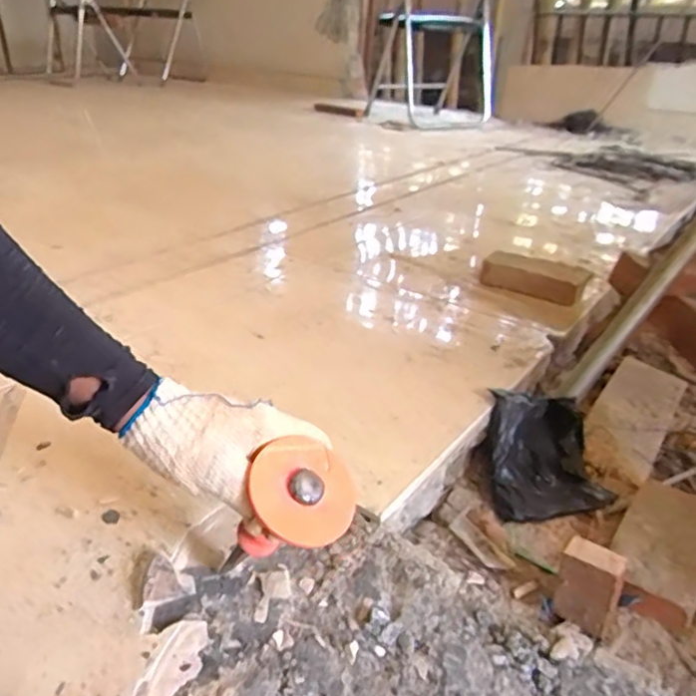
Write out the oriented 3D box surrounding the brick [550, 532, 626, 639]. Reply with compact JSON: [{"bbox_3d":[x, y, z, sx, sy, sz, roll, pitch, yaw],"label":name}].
[{"bbox_3d":[0.223,0.222,0.568,0.052,0.076,0.034,16,32,25],"label":"brick"}]

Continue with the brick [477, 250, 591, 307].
[{"bbox_3d":[0.327,-0.122,1.069,0.181,0.055,0.078,20,33,30],"label":"brick"}]

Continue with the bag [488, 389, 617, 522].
[{"bbox_3d":[0.236,0.126,0.731,0.133,0.086,0.140,-1,29,-5],"label":"bag"}]

